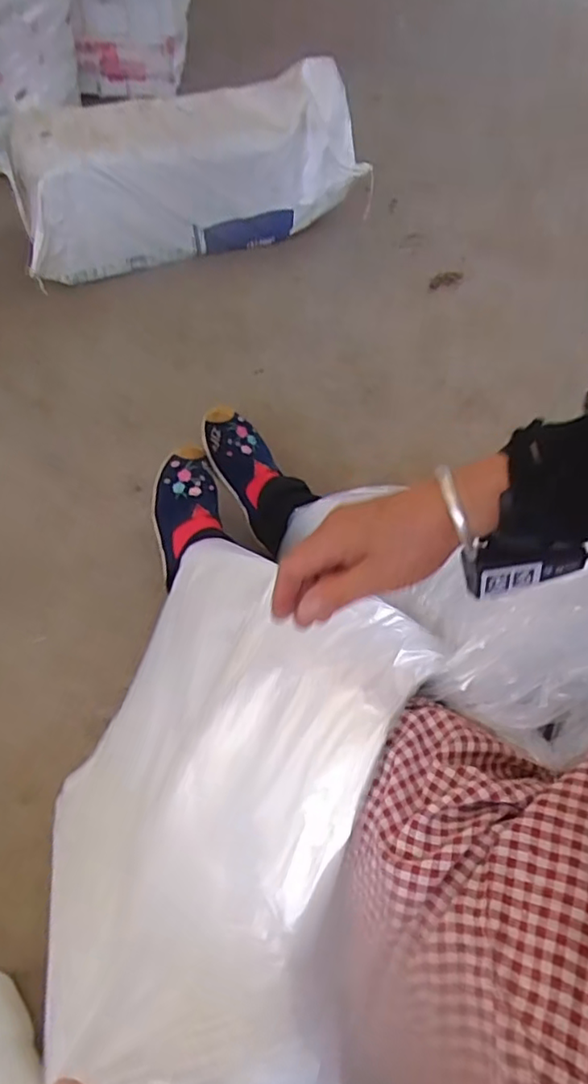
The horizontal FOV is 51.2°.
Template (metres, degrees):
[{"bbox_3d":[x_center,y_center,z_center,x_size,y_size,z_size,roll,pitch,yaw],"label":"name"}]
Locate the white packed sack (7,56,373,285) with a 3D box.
[{"bbox_3d":[-0.225,-0.828,1.395,0.785,0.290,0.265,-21,53,-17],"label":"white packed sack"}]

